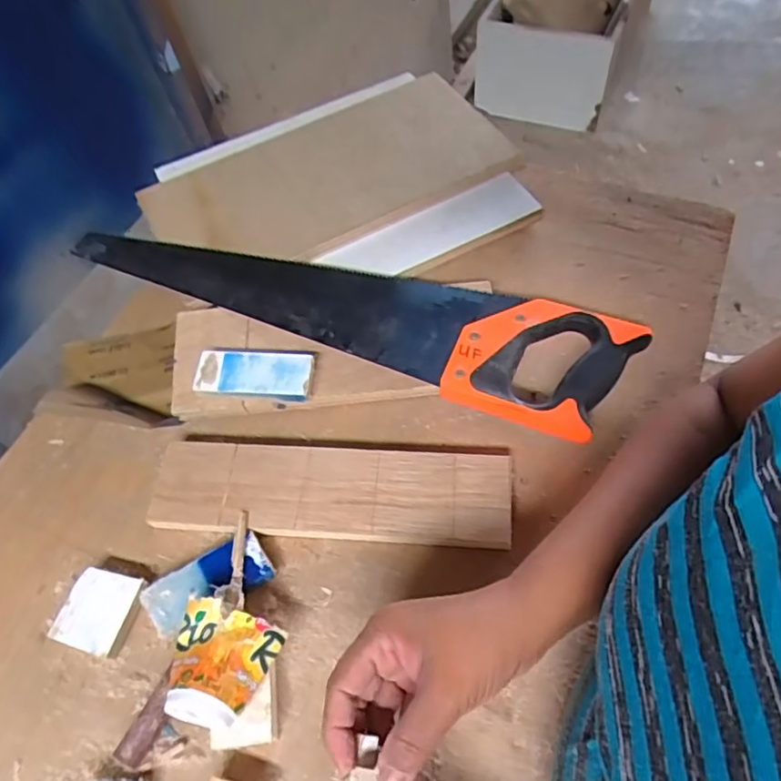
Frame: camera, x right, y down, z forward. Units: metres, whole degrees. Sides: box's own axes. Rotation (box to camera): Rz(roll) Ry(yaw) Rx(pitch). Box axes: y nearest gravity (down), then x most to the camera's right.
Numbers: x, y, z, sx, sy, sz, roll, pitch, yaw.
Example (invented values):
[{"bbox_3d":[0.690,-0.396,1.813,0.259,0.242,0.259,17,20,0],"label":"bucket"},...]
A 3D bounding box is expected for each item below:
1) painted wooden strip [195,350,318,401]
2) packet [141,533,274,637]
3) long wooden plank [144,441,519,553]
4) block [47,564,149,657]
[{"bbox_3d":[-0.112,-0.015,0.491,0.093,0.011,0.043,-1,59,6],"label":"painted wooden strip"},{"bbox_3d":[-0.133,0.142,0.436,0.088,0.022,0.039,-31,61,-13],"label":"packet"},{"bbox_3d":[-0.046,0.081,0.468,0.274,0.021,0.069,2,59,6],"label":"long wooden plank"},{"bbox_3d":[-0.212,0.160,0.436,0.049,0.017,0.055,14,61,13],"label":"block"}]

